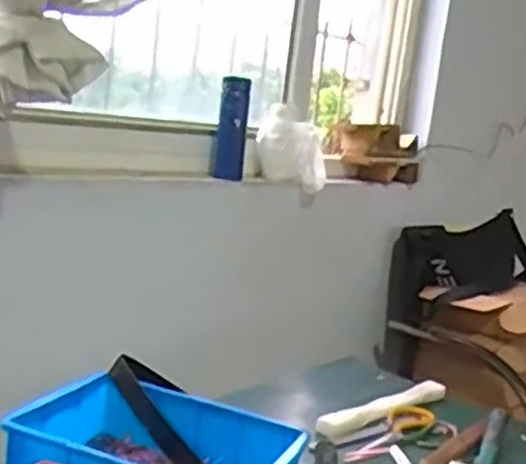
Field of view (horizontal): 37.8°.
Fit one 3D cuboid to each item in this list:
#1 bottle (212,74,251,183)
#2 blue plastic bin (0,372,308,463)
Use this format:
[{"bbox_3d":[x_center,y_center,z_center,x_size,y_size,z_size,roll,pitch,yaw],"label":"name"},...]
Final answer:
[{"bbox_3d":[-0.066,-0.216,1.614,0.066,0.205,0.072,6,10,-5],"label":"bottle"},{"bbox_3d":[-0.112,0.251,0.841,0.277,0.088,0.225,12,11,23],"label":"blue plastic bin"}]

